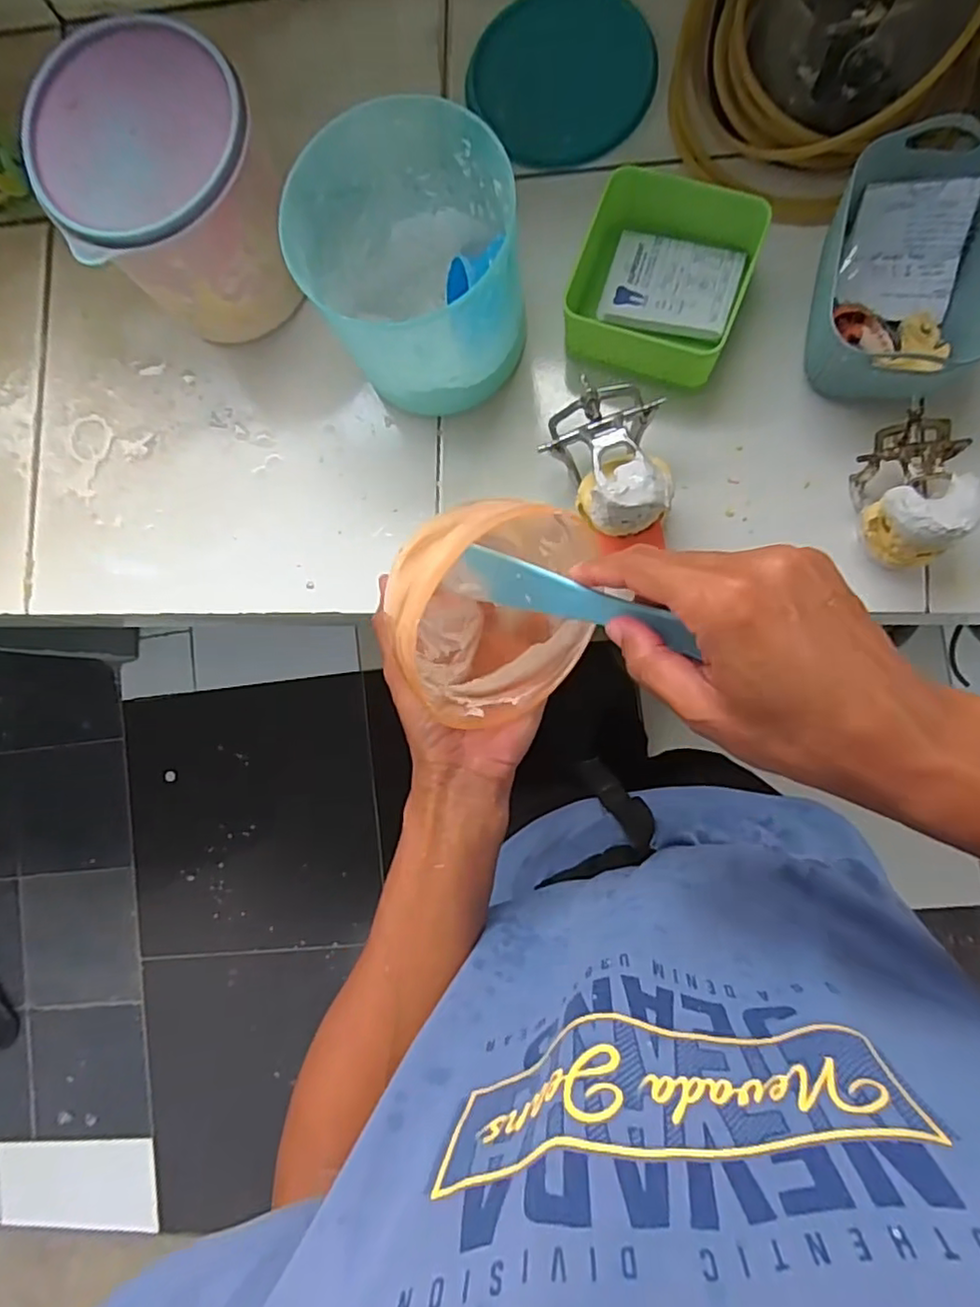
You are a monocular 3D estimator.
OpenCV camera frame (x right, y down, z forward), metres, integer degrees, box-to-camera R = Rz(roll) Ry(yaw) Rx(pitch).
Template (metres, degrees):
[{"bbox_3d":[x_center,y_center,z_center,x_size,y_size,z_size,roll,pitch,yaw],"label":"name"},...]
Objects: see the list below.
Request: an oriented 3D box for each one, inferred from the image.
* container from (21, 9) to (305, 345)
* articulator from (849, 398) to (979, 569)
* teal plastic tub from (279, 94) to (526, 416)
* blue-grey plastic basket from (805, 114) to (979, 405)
[{"bbox_3d":[-0.244,-0.364,0.524,0.156,0.154,0.153,0,87,8],"label":"container"},{"bbox_3d":[0.313,-0.122,0.474,0.069,0.081,0.104,7,88,8],"label":"articulator"},{"bbox_3d":[-0.051,-0.296,0.502,0.148,0.155,0.158,0,87,8],"label":"teal plastic tub"},{"bbox_3d":[0.317,-0.293,0.486,0.118,0.076,0.183,9,88,8],"label":"blue-grey plastic basket"}]

